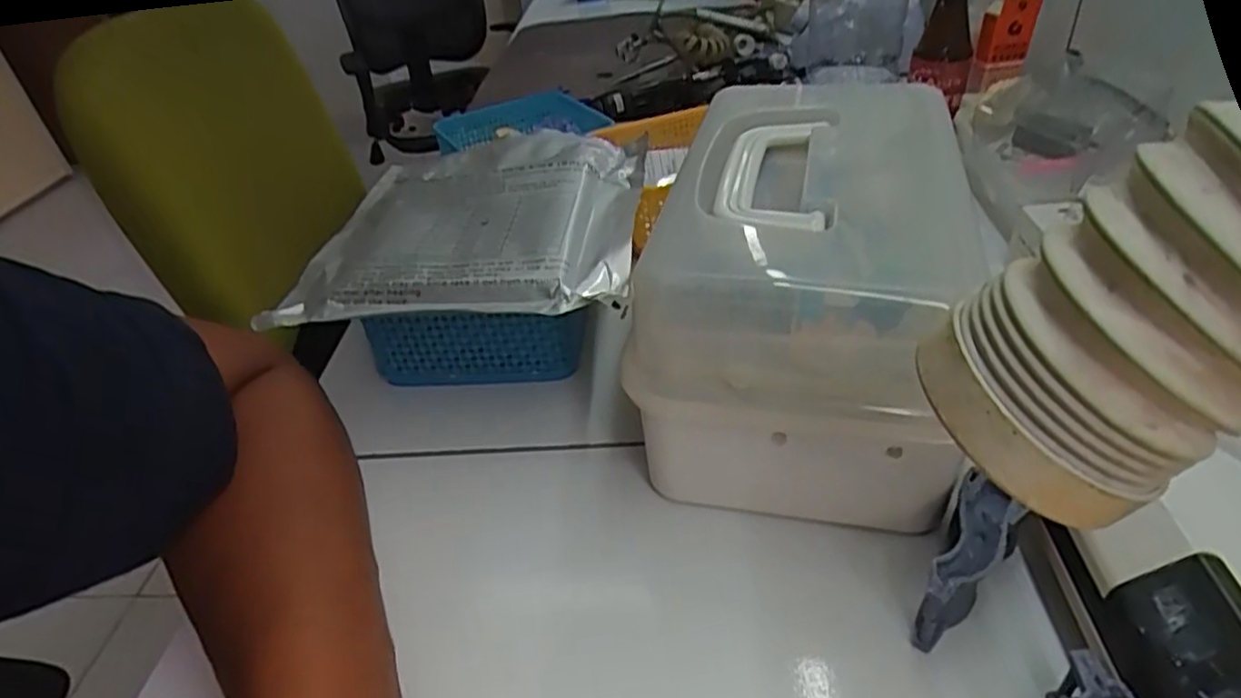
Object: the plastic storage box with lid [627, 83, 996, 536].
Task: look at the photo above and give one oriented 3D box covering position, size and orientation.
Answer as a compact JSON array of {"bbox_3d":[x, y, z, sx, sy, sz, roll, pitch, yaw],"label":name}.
[{"bbox_3d":[0.097,-0.035,0.371,0.155,0.131,0.212,7,39,19],"label":"plastic storage box with lid"}]

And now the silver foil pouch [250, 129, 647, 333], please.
[{"bbox_3d":[-0.091,-0.082,0.444,0.201,0.036,0.184,-1,38,7],"label":"silver foil pouch"}]

